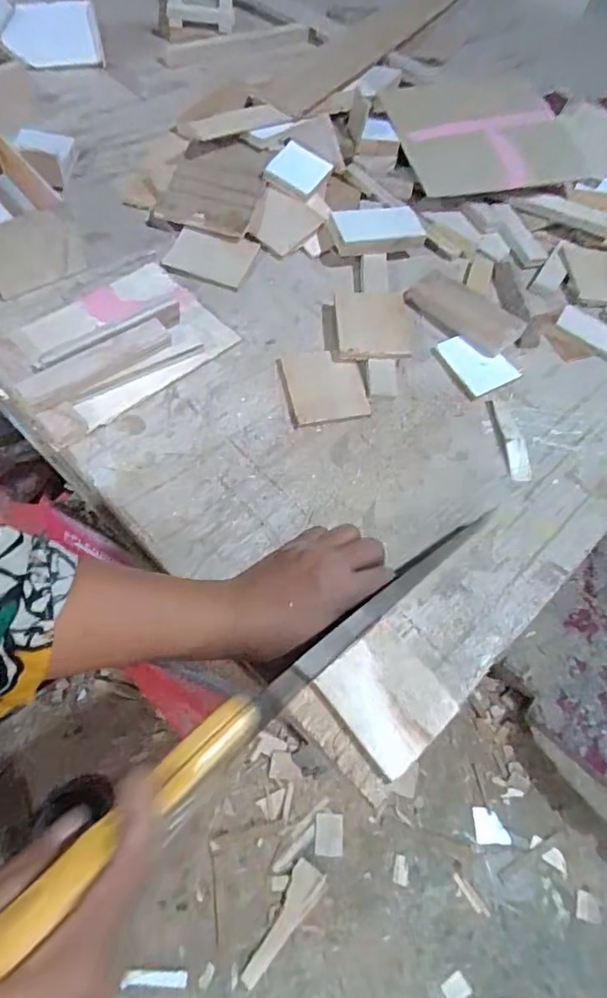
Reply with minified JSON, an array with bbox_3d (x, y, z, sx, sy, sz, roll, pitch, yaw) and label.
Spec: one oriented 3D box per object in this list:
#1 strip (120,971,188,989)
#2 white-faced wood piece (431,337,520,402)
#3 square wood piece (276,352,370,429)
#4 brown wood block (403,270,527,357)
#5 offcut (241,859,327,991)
[{"bbox_3d":[-0.226,0.739,0.834,0.093,0.005,0.021,8,58,-9],"label":"strip"},{"bbox_3d":[0.181,-0.143,0.565,0.068,0.009,0.073,-26,66,-21],"label":"white-faced wood piece"},{"bbox_3d":[0.018,-0.109,0.520,0.076,0.006,0.085,-8,61,-12],"label":"square wood piece"},{"bbox_3d":[0.176,-0.205,0.592,0.122,0.021,0.065,37,61,14],"label":"brown wood block"},{"bbox_3d":[-0.037,0.696,0.889,0.055,0.007,0.183,34,62,15],"label":"offcut"}]

